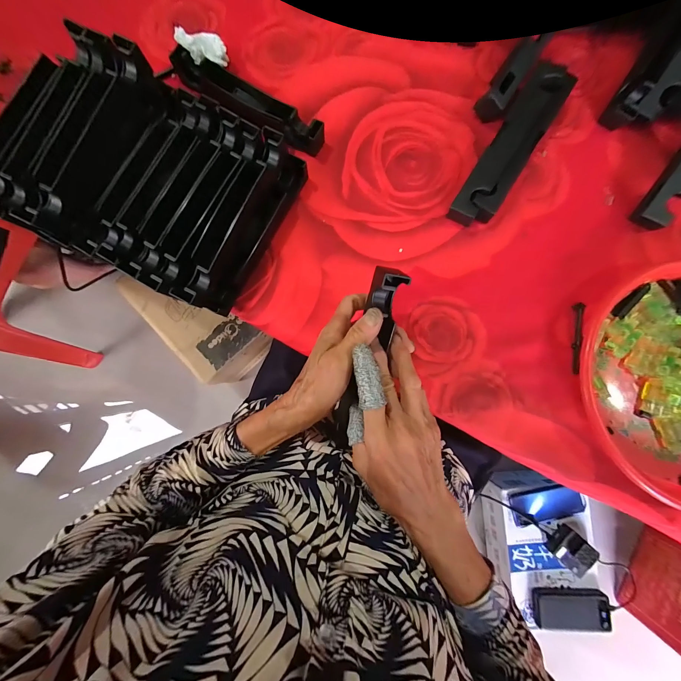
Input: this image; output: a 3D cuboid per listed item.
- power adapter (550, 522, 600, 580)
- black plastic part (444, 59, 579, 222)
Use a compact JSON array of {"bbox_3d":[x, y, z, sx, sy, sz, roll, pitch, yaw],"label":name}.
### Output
[{"bbox_3d":[0.521,0.471,0.668,0.082,0.041,0.071,44,86,5],"label":"power adapter"},{"bbox_3d":[0.194,-0.220,0.337,0.048,0.042,0.210,31,85,5],"label":"black plastic part"}]

